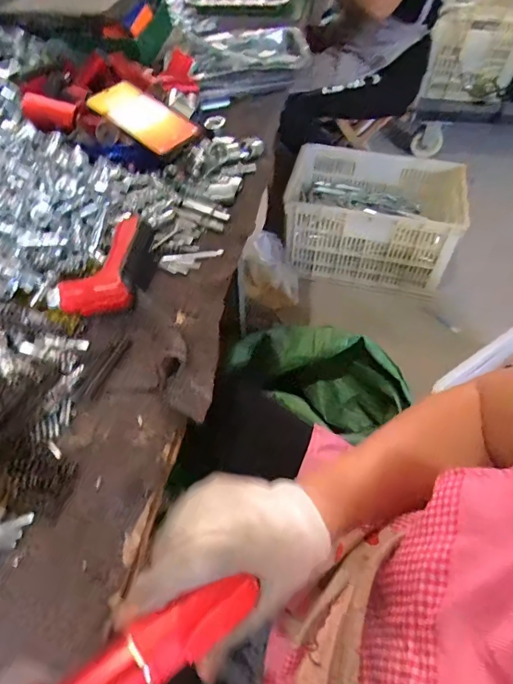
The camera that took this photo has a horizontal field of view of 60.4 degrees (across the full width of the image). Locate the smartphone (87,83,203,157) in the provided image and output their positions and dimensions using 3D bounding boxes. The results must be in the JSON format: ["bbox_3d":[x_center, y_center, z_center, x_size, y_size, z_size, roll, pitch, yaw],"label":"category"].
[{"bbox_3d":[-0.154,-0.309,0.600,0.160,0.009,0.077,38,62,19],"label":"smartphone"}]

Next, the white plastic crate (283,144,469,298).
[{"bbox_3d":[0.336,-0.359,1.293,0.499,0.235,0.304,11,52,8],"label":"white plastic crate"}]

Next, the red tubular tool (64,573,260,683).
[{"bbox_3d":[-0.055,0.162,0.227,0.121,0.029,0.028,-24,56,-26],"label":"red tubular tool"}]

